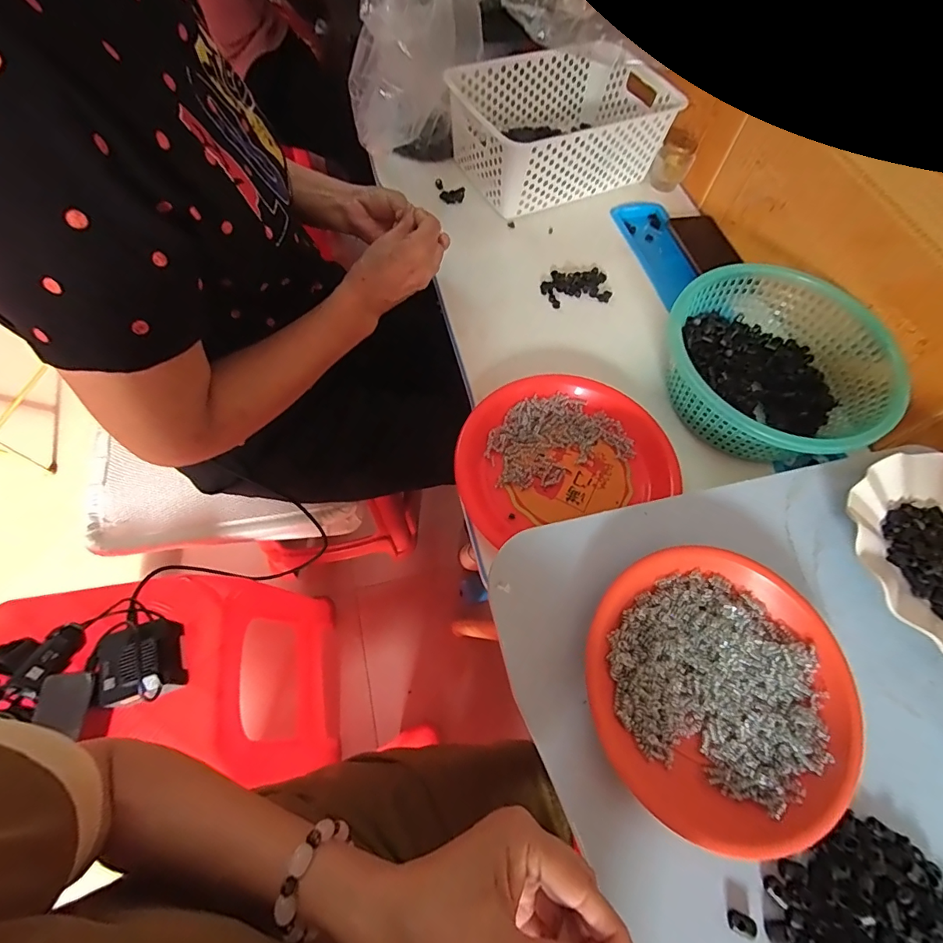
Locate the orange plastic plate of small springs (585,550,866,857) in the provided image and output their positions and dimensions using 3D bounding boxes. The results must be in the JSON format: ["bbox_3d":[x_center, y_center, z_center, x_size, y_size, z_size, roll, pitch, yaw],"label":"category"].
[{"bbox_3d":[0.181,0.157,0.341,0.188,0.023,0.190,1,63,-2],"label":"orange plastic plate of small springs"}]

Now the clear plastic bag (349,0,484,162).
[{"bbox_3d":[-0.078,-0.566,0.640,0.103,0.211,0.188,29,66,11],"label":"clear plastic bag"}]

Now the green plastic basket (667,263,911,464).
[{"bbox_3d":[0.333,-0.117,0.519,0.227,0.084,0.214,38,68,15],"label":"green plastic basket"}]

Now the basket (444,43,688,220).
[{"bbox_3d":[0.130,-0.515,0.692,0.308,0.105,0.192,-23,67,-14],"label":"basket"}]

